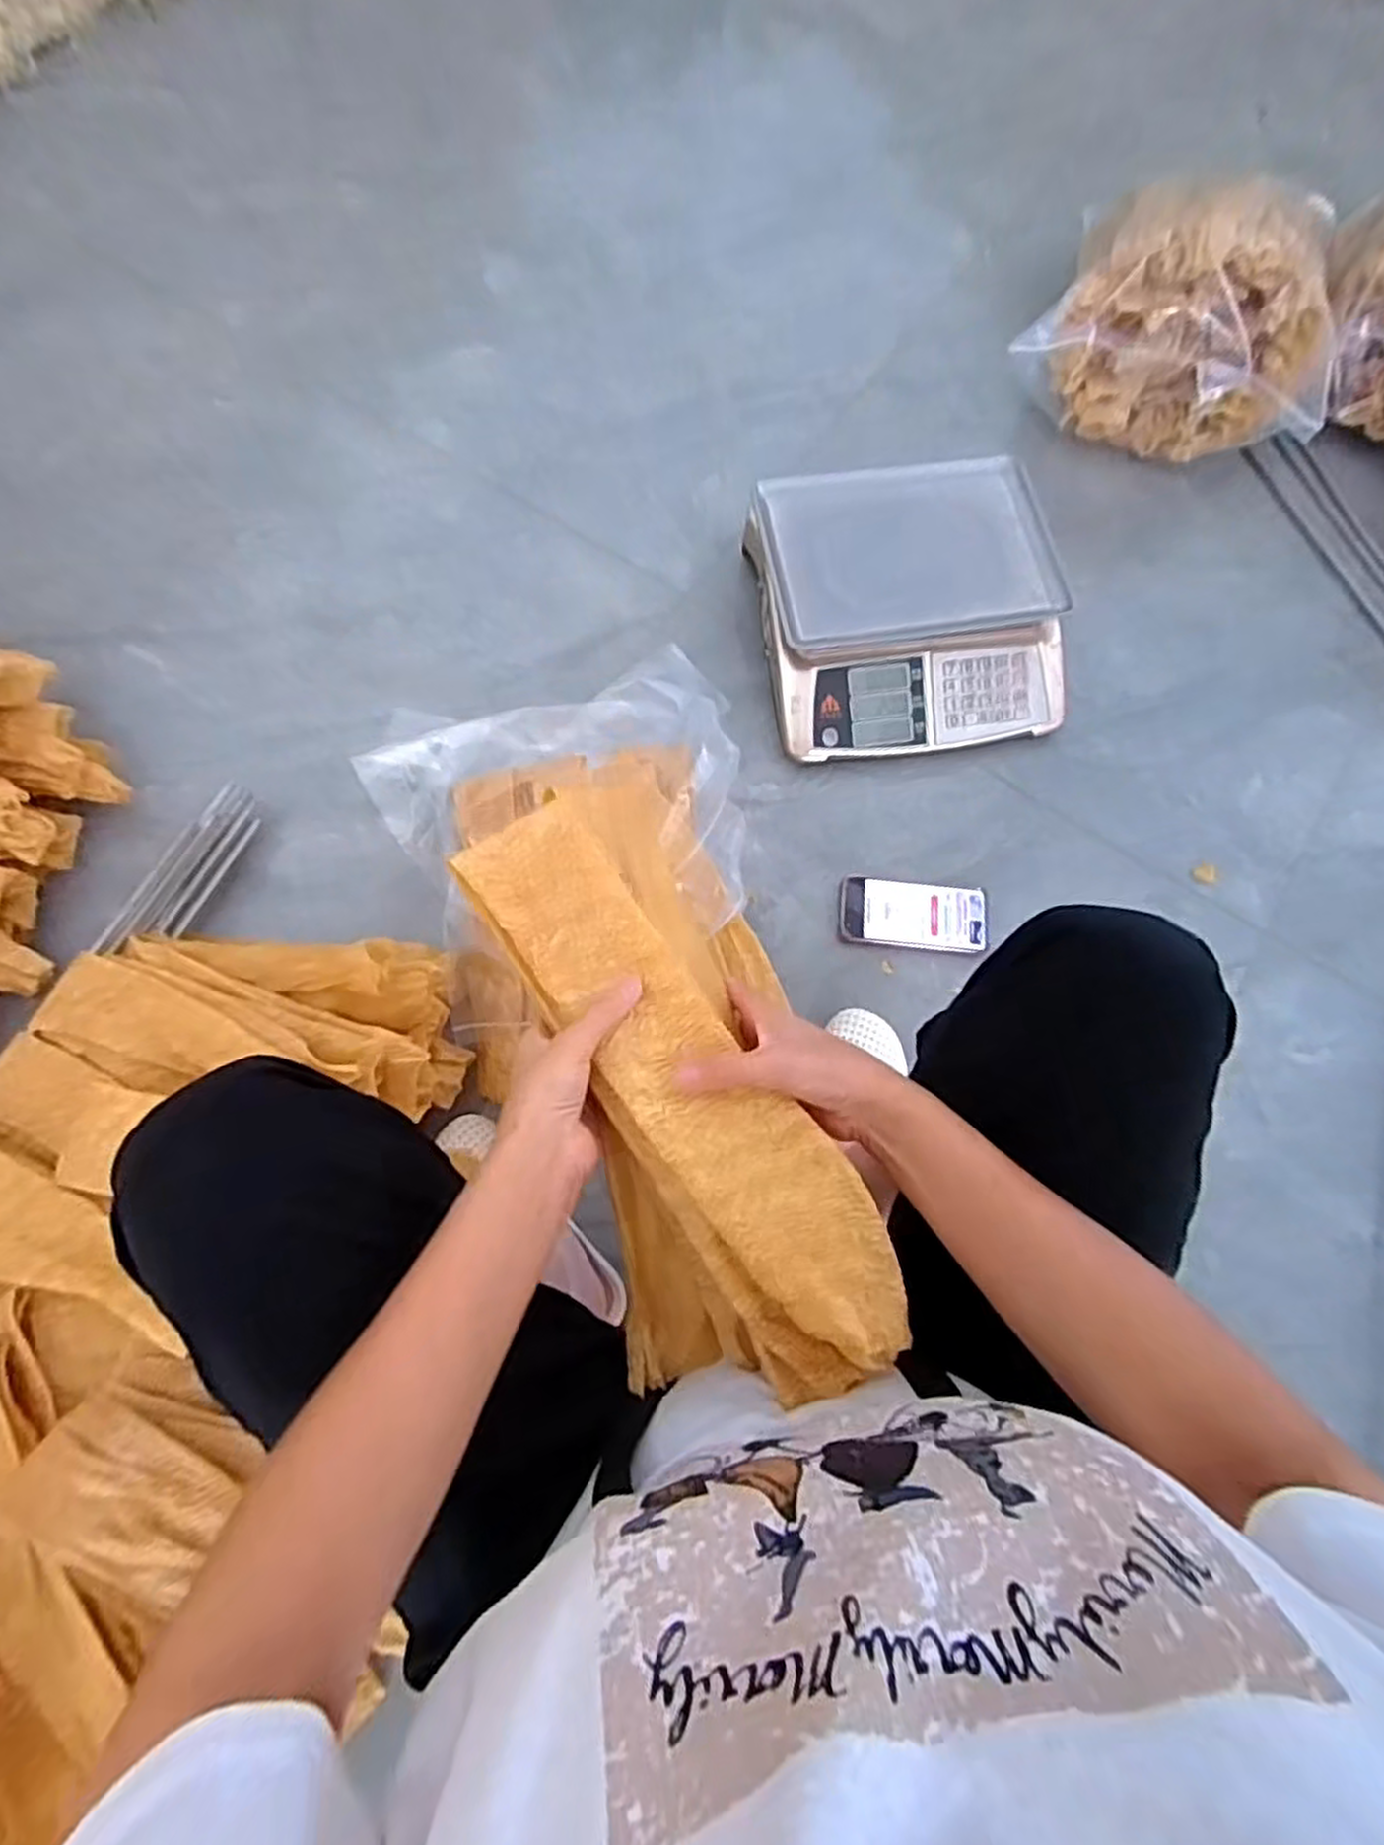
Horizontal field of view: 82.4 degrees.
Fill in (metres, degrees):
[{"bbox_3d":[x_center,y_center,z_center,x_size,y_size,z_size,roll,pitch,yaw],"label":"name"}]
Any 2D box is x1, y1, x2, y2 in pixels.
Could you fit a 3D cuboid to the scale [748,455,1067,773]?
[{"bbox_3d":[0.255,-0.374,0.936,0.348,0.113,0.325,-7,72,-4],"label":"scale"}]

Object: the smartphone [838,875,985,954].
[{"bbox_3d":[0.245,-0.012,0.875,0.159,0.016,0.078,6,71,0],"label":"smartphone"}]

